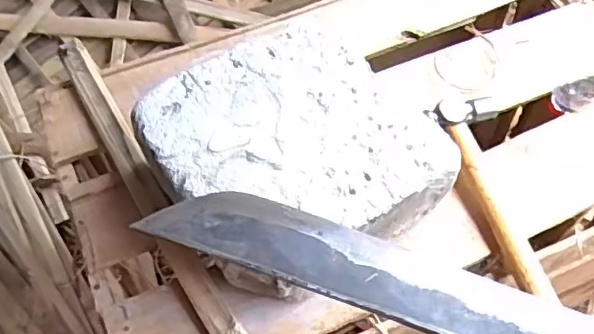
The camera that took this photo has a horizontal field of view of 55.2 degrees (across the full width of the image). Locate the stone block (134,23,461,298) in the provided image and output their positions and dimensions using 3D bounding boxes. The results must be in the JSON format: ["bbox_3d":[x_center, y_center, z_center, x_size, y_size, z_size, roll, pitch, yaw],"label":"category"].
[{"bbox_3d":[-0.005,-0.008,0.469,0.186,0.092,0.192,-31,60,-17],"label":"stone block"}]

